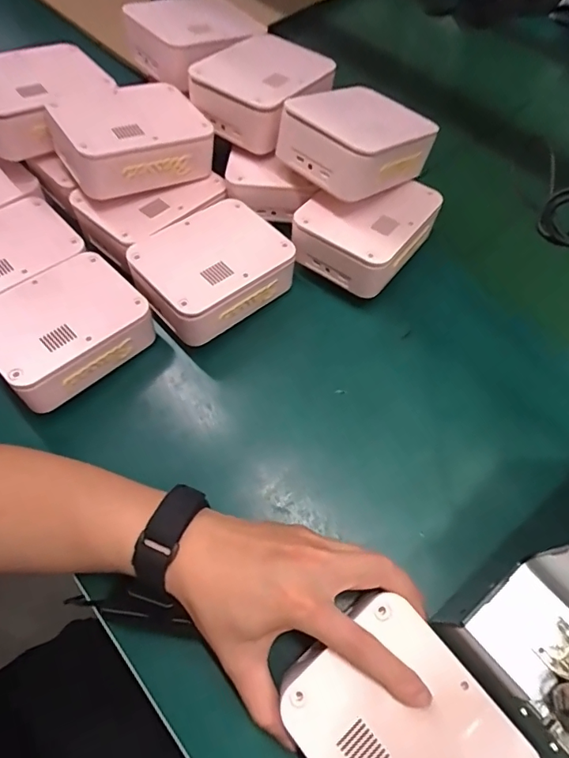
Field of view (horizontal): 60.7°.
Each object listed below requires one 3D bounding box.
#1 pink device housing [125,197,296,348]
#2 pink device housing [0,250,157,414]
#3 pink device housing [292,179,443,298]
[{"bbox_3d":[-0.061,-0.105,0.447,0.141,0.046,0.105,-33,66,-16],"label":"pink device housing"},{"bbox_3d":[-0.190,-0.046,0.424,0.124,0.047,0.100,-39,68,-18],"label":"pink device housing"},{"bbox_3d":[0.077,-0.145,0.457,0.097,0.043,0.127,32,66,17],"label":"pink device housing"}]

